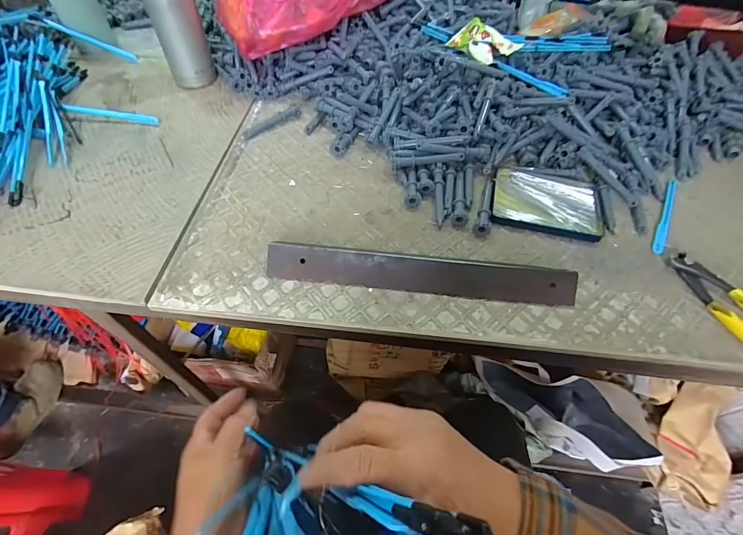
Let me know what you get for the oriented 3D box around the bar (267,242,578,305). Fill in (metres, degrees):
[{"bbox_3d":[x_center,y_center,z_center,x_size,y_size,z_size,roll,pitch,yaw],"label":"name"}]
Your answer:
[{"bbox_3d":[0.049,0.005,0.382,0.310,0.026,0.034,5,56,1],"label":"bar"}]

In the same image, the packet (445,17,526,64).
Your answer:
[{"bbox_3d":[0.167,-0.335,0.547,0.093,0.027,0.060,40,63,22],"label":"packet"}]

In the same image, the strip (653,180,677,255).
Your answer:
[{"bbox_3d":[0.363,-0.067,0.452,0.011,0.004,0.137,27,59,15],"label":"strip"}]

